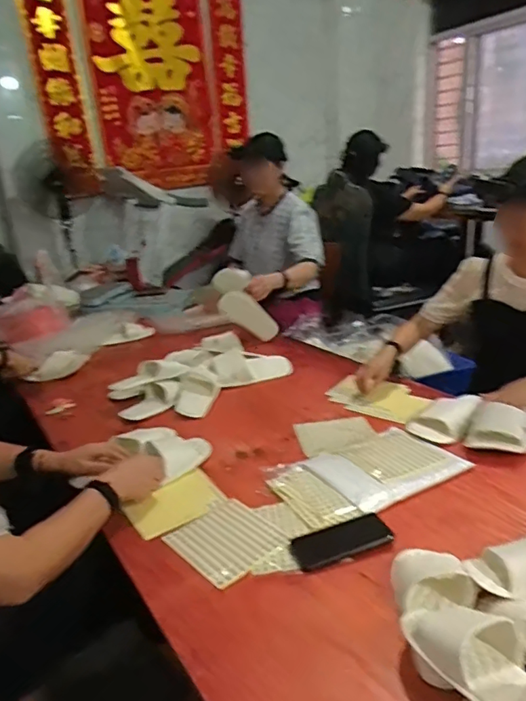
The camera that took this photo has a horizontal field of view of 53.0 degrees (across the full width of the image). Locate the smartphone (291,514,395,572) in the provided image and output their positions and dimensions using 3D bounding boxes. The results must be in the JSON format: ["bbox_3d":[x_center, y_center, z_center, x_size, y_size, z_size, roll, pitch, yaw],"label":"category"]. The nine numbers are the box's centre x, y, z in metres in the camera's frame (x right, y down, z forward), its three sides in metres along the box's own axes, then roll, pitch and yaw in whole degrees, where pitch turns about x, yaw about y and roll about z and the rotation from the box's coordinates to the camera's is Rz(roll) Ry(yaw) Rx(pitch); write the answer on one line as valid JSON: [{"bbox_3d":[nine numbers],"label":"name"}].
[{"bbox_3d":[0.130,0.312,0.864,0.160,0.014,0.069,-9,19,-13],"label":"smartphone"}]

